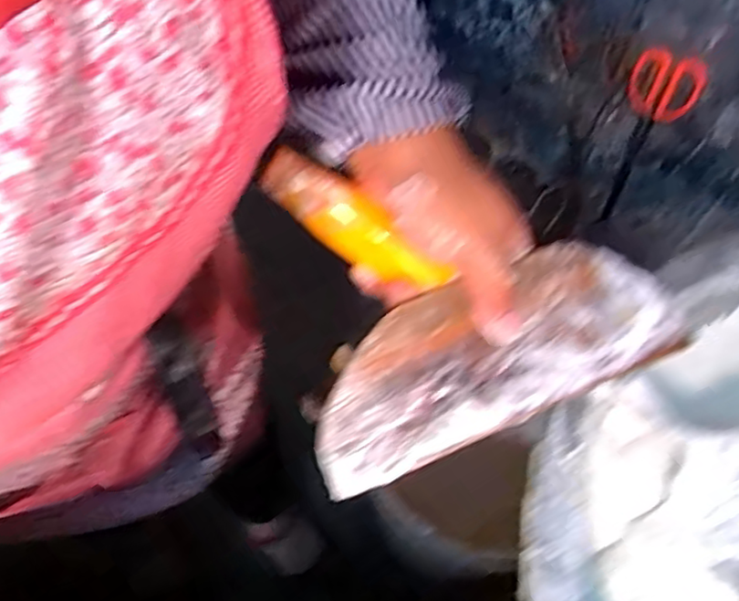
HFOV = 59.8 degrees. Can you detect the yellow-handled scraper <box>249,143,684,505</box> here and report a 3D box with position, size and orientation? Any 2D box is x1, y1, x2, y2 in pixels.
[{"bbox_3d":[0.050,-0.008,0.324,0.179,0.035,0.154,-16,91,-3],"label":"yellow-handled scraper"}]

